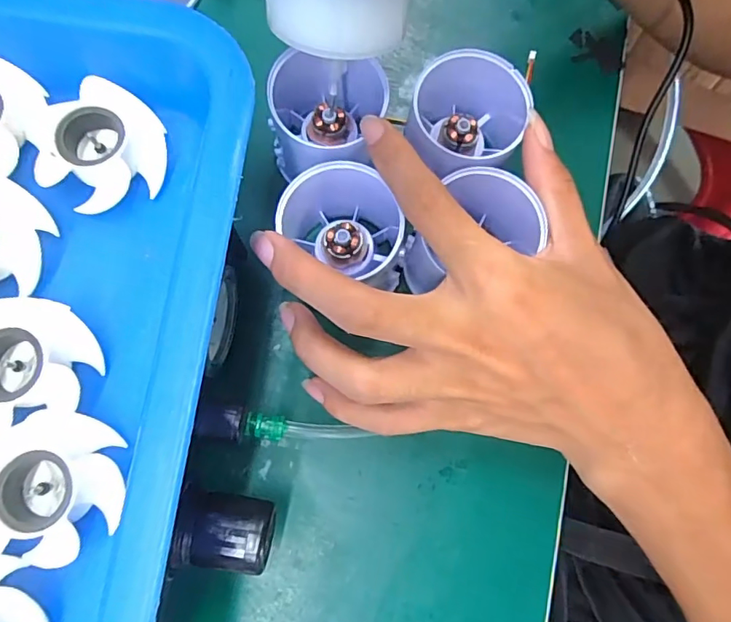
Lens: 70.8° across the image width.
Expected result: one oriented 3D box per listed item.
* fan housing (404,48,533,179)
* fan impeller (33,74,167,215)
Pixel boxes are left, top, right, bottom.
[{"bbox_3d":[0.047,-0.088,0.238,0.048,0.042,0.046,0,77,-2],"label":"fan housing"},{"bbox_3d":[-0.094,-0.057,0.179,0.041,0.017,0.043,-2,77,-2],"label":"fan impeller"}]

